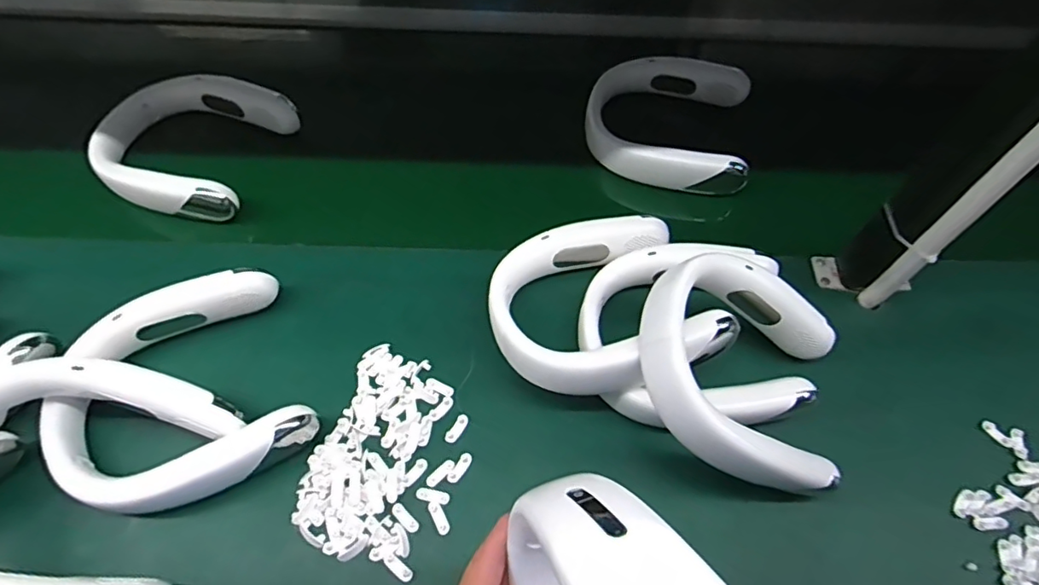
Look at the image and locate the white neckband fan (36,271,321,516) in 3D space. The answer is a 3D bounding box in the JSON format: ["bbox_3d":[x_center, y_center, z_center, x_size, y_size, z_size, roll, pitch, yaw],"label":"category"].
[{"bbox_3d":[-0.297,0.086,0.492,0.198,0.048,0.200,-23,64,-16],"label":"white neckband fan"}]

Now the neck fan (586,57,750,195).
[{"bbox_3d":[0.192,-0.223,0.726,0.203,0.062,0.190,14,60,5],"label":"neck fan"}]

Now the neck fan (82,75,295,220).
[{"bbox_3d":[-0.412,-0.192,0.691,0.212,0.037,0.200,16,60,6],"label":"neck fan"}]

